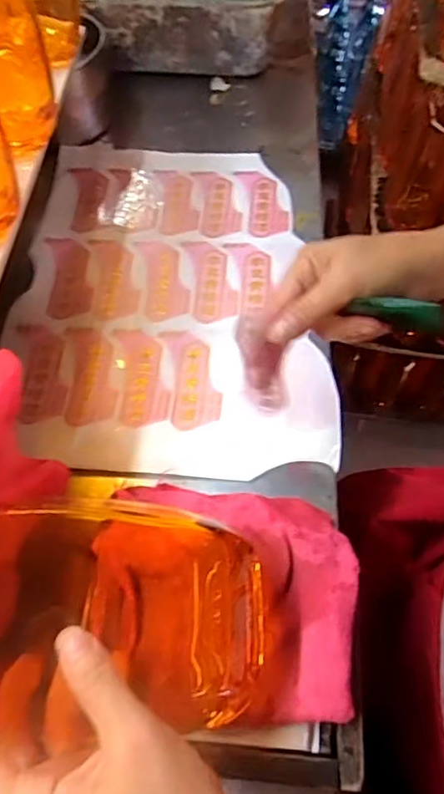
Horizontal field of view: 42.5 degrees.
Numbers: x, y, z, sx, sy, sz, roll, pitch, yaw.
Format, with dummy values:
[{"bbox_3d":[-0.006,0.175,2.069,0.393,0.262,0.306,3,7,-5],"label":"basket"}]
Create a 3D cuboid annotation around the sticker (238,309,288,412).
[{"bbox_3d":[0.026,-0.020,0.383,0.024,0.084,0.016,-32,43,-15],"label":"sticker"}]

